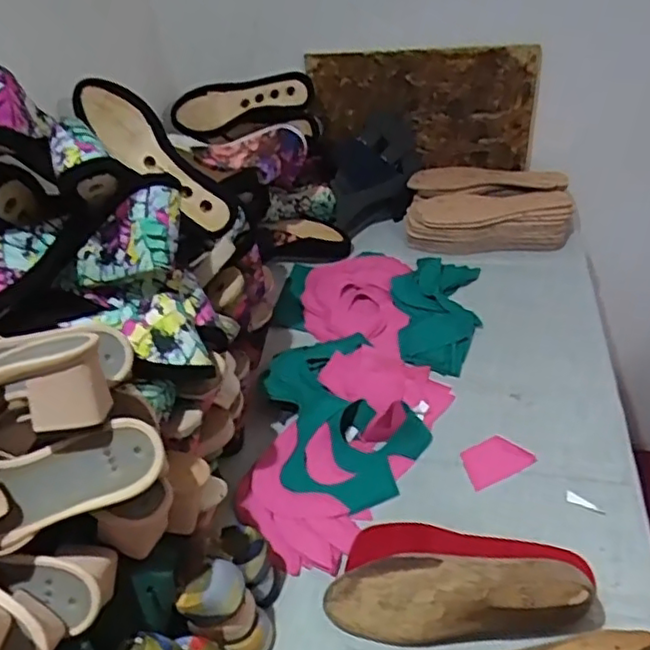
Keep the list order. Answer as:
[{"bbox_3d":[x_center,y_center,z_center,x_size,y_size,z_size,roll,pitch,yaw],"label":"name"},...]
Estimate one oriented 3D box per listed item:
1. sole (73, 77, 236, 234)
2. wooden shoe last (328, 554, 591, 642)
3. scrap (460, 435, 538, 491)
[{"bbox_3d":[-0.194,-0.196,0.746,0.224,0.067,0.066,42,52,-5],"label":"sole"},{"bbox_3d":[0.122,0.250,0.595,0.245,0.083,0.076,-11,40,19],"label":"wooden shoe last"},{"bbox_3d":[0.197,0.157,0.740,0.078,0.004,0.055,-23,43,-13],"label":"scrap"}]

